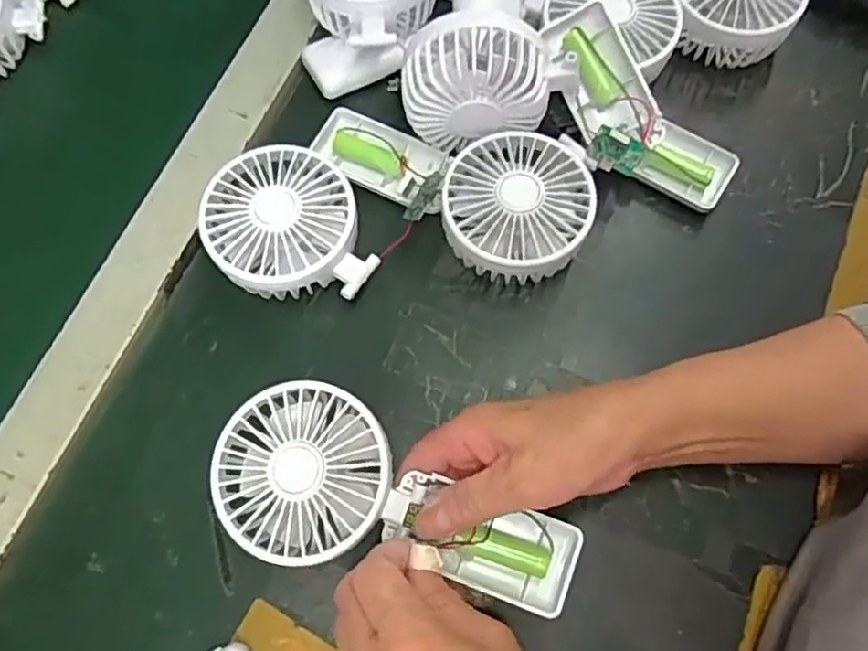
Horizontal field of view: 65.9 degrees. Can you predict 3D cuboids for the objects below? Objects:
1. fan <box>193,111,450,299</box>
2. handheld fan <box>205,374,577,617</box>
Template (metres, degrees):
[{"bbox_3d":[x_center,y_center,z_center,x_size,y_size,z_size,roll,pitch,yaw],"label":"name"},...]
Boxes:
[{"bbox_3d":[-0.063,-0.076,0.405,0.103,0.044,0.148,40,74,11],"label":"fan"},{"bbox_3d":[-0.020,0.092,0.339,0.183,0.030,0.082,21,71,0],"label":"handheld fan"}]

